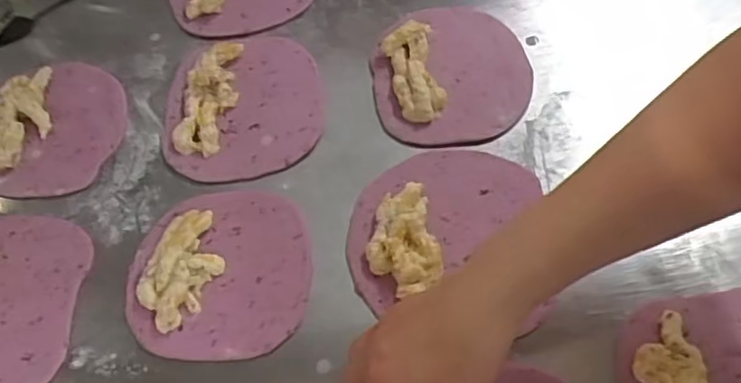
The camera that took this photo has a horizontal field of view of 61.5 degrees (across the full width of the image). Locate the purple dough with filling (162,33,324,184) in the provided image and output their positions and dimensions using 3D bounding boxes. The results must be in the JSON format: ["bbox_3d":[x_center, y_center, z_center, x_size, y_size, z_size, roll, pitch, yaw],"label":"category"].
[{"bbox_3d":[-0.108,-0.076,0.515,0.129,0.021,0.136,-9,63,-1],"label":"purple dough with filling"}]

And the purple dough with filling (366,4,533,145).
[{"bbox_3d":[0.066,-0.103,0.512,0.126,0.021,0.133,-7,63,0],"label":"purple dough with filling"}]

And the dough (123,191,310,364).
[{"bbox_3d":[-0.111,0.054,0.448,0.129,0.023,0.127,-4,63,2],"label":"dough"}]

